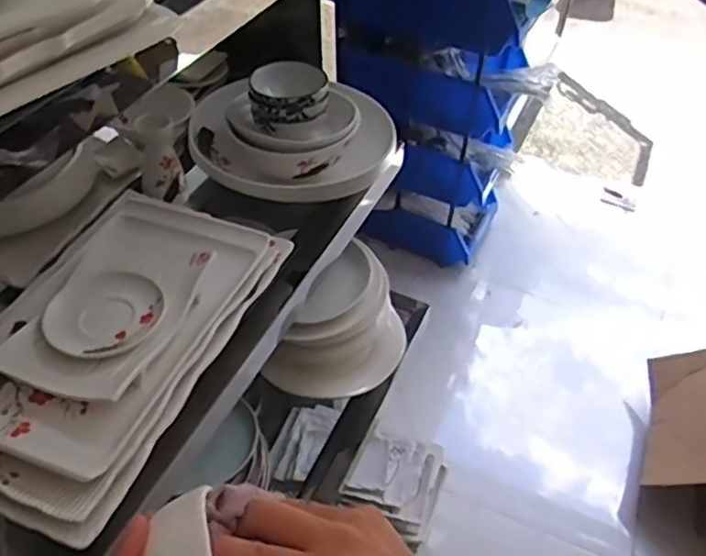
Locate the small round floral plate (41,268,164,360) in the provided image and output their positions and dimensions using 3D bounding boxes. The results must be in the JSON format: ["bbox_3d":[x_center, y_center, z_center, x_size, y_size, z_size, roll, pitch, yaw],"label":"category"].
[{"bbox_3d":[-0.263,0.036,0.695,0.113,0.013,0.118,2,45,-2],"label":"small round floral plate"}]

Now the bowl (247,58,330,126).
[{"bbox_3d":[-0.091,-0.262,0.937,0.110,0.053,0.104,2,45,-2],"label":"bowl"}]

